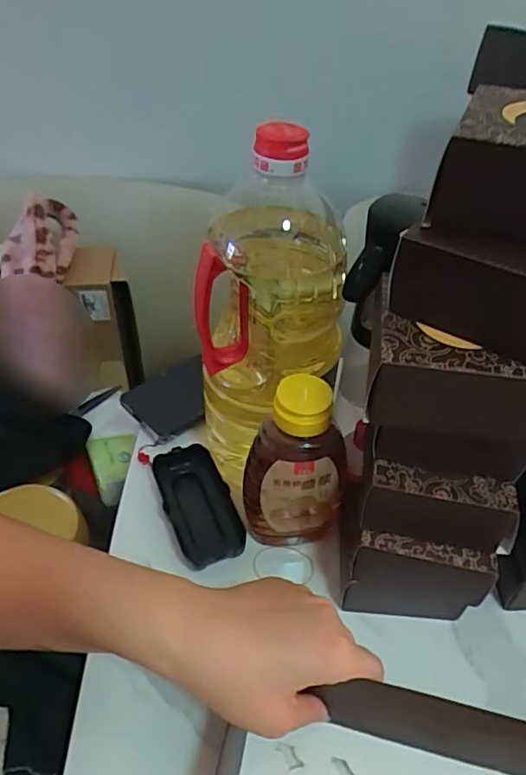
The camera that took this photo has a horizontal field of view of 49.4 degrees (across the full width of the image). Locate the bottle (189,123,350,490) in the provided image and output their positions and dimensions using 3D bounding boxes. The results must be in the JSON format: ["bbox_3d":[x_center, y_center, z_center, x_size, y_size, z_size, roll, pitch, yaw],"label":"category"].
[{"bbox_3d":[0.006,-0.047,0.437,0.104,0.281,0.115,12,45,10],"label":"bottle"}]

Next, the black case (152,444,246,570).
[{"bbox_3d":[-0.056,0.099,0.482,0.053,0.027,0.107,-19,48,-20],"label":"black case"}]

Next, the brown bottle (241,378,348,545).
[{"bbox_3d":[0.022,0.062,0.427,0.071,0.146,0.047,-5,45,-7],"label":"brown bottle"}]

